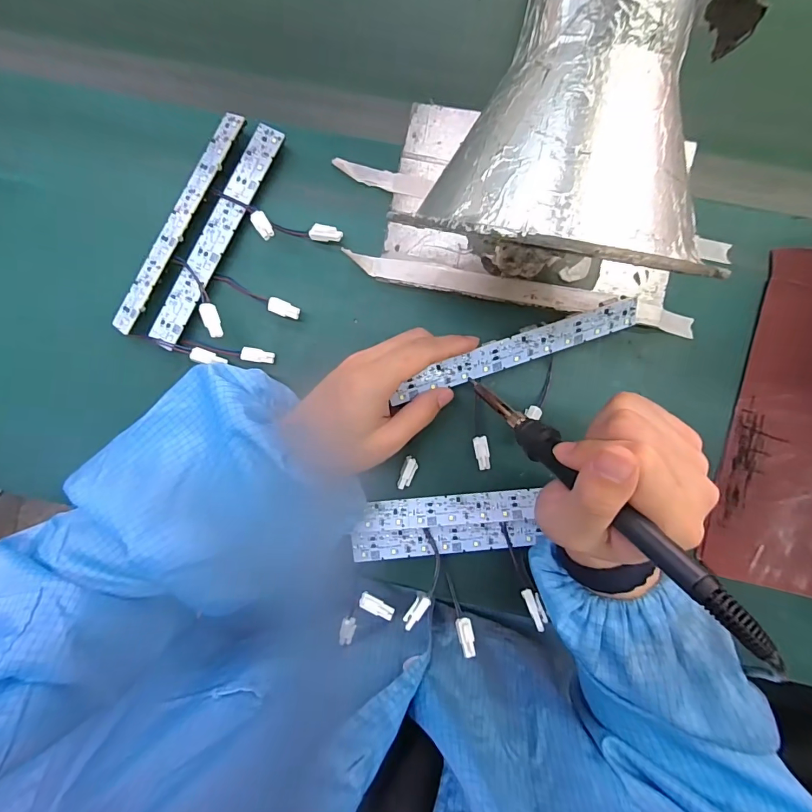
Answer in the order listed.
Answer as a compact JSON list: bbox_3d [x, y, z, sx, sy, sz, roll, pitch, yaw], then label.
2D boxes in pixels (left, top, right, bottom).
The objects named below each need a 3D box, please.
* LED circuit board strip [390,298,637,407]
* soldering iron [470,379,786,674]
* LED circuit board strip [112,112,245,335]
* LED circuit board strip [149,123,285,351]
[{"bbox_3d":[0.080,-0.040,0.312,0.184,0.004,0.024,-19,119,-4],"label":"LED circuit board strip"},{"bbox_3d":[0.091,0.038,0.231,0.019,0.205,0.019,-41,132,1],"label":"soldering iron"},{"bbox_3d":[-0.180,-0.143,0.341,0.019,0.005,0.189,30,92,6],"label":"LED circuit board strip"},{"bbox_3d":[-0.151,-0.134,0.343,0.024,0.004,0.188,28,91,-1],"label":"LED circuit board strip"}]

